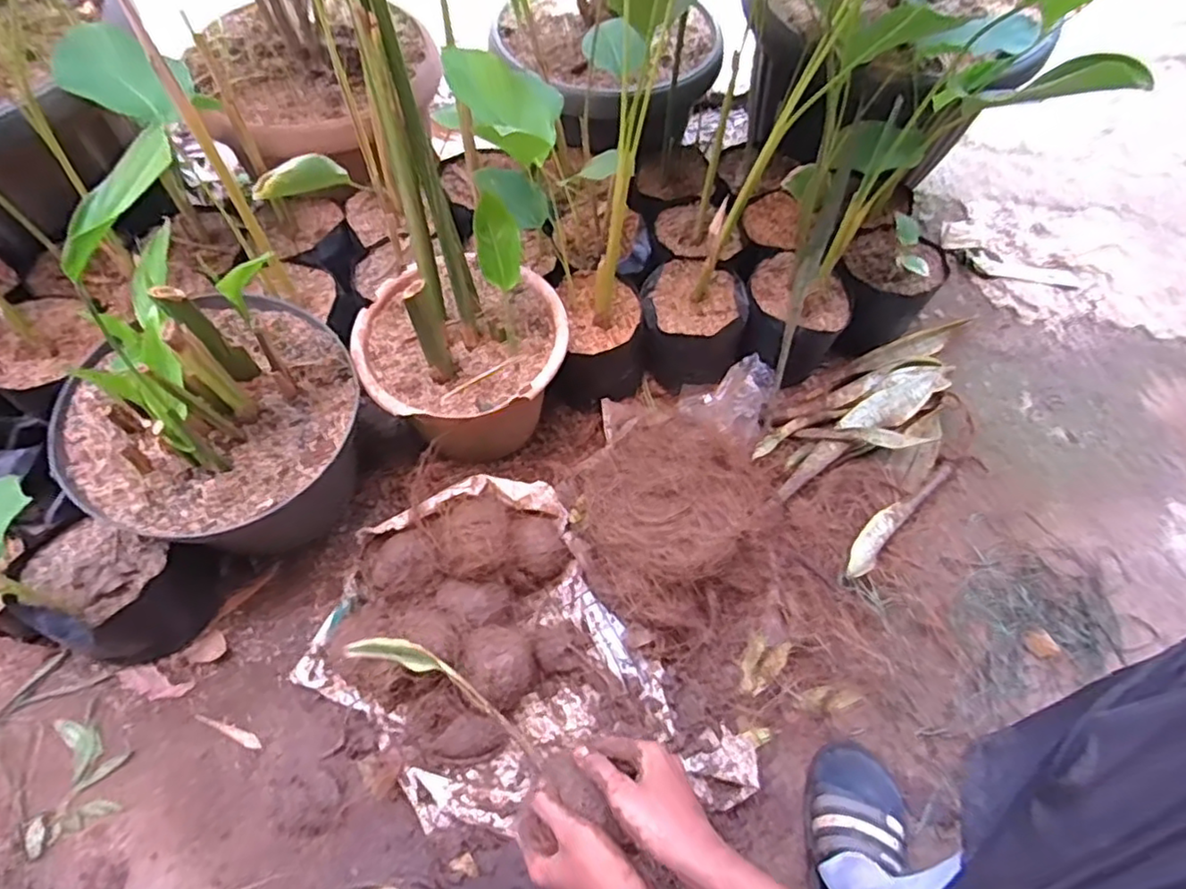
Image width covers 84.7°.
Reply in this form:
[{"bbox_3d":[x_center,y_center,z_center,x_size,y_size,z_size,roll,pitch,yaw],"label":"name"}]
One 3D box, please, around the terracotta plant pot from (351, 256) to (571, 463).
[{"bbox_3d":[-0.173,-0.100,0.942,0.275,0.222,0.236,-6,60,-3],"label":"terracotta plant pot"}]

